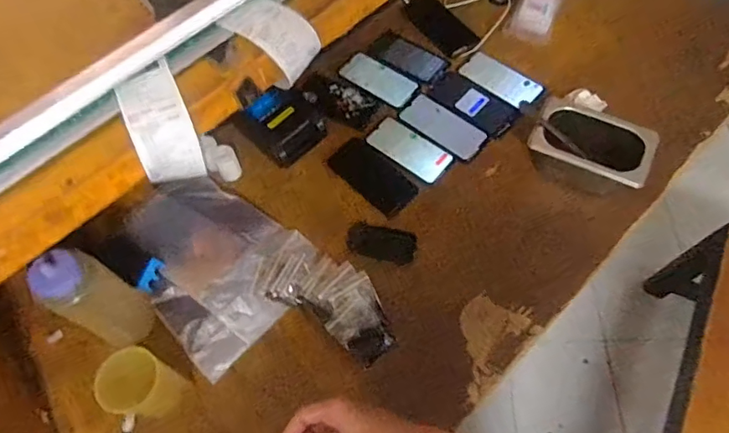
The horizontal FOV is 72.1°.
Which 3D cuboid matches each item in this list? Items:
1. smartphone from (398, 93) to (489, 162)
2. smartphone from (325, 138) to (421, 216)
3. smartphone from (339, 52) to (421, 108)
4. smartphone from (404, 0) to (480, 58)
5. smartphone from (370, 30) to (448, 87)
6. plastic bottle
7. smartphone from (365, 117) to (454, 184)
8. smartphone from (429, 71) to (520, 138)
[{"bbox_3d":[0.148,-0.168,0.932,0.160,0.009,0.076,40,72,20],"label":"smartphone"},{"bbox_3d":[0.016,-0.074,0.908,0.162,0.008,0.077,43,84,15],"label":"smartphone"},{"bbox_3d":[0.030,-0.271,0.986,0.158,0.010,0.072,35,71,18],"label":"smartphone"},{"bbox_3d":[0.159,-0.399,1.043,0.080,0.013,0.173,-33,67,-12],"label":"smartphone"},{"bbox_3d":[0.087,-0.319,1.007,0.155,0.006,0.074,35,71,18],"label":"smartphone"},{"bbox_3d":[-0.378,0.114,0.706,0.066,0.237,0.082,27,69,15],"label":"plastic bottle"},{"bbox_3d":[0.083,-0.124,0.918,0.155,0.009,0.073,37,72,19],"label":"smartphone"},{"bbox_3d":[0.207,-0.219,0.949,0.079,0.011,0.171,-42,69,-16],"label":"smartphone"}]

